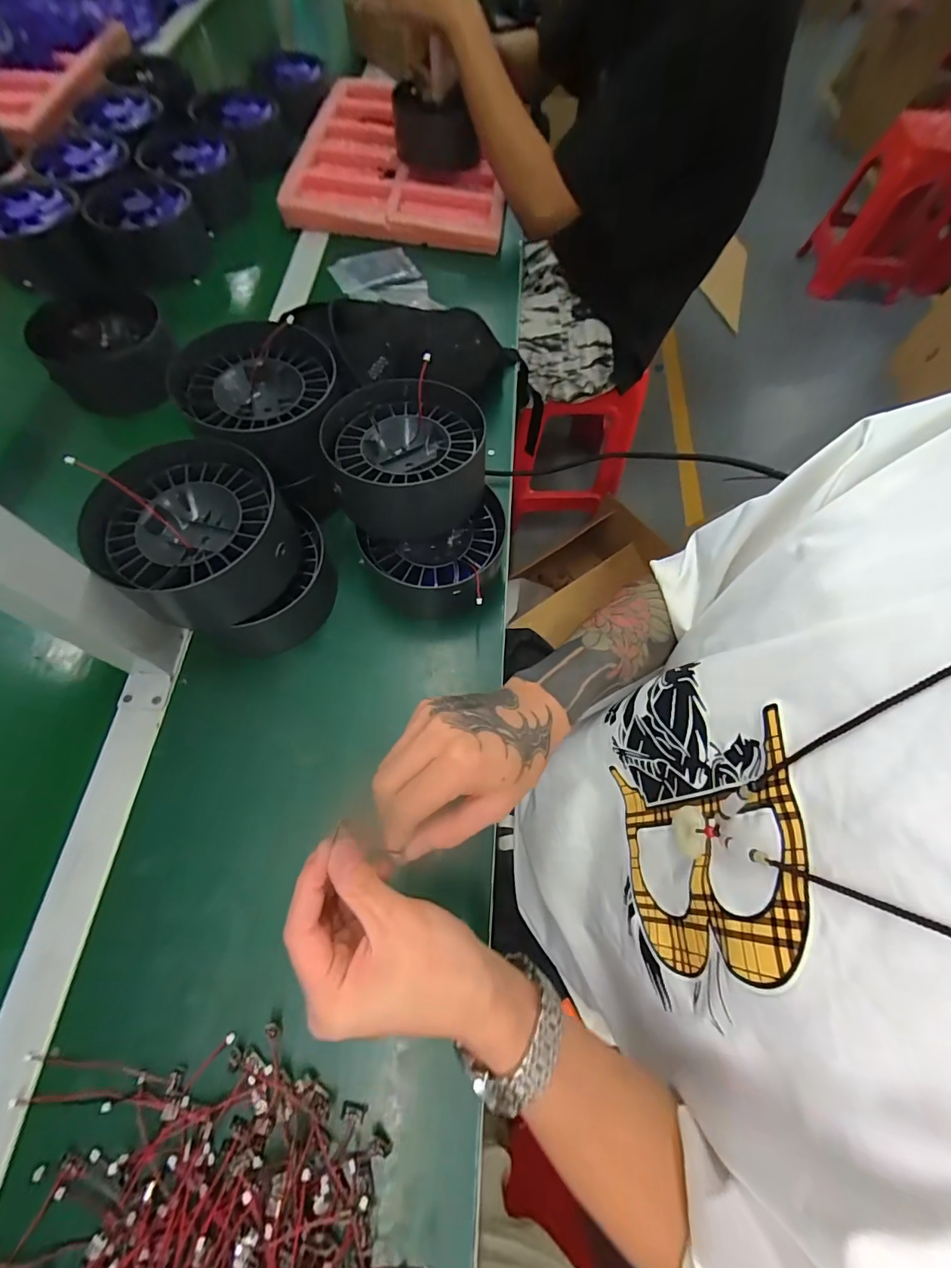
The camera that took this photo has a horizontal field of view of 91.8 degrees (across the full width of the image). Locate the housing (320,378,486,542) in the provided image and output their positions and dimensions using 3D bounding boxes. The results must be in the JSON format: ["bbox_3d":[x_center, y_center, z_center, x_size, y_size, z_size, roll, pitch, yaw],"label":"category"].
[{"bbox_3d":[-0.063,-0.161,0.430,0.140,0.073,0.129,-12,67,-8],"label":"housing"}]

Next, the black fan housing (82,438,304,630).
[{"bbox_3d":[-0.224,-0.074,0.375,0.141,0.076,0.138,0,65,-3],"label":"black fan housing"}]

